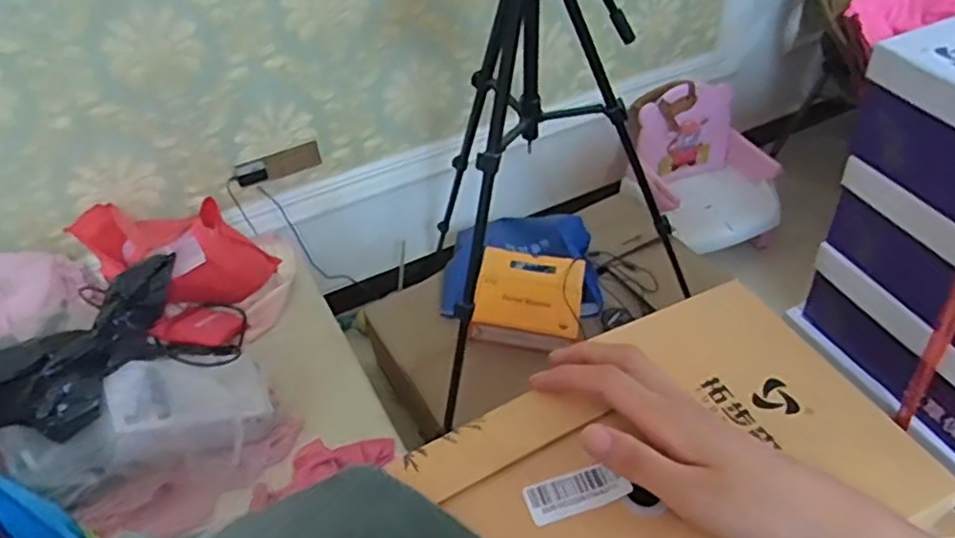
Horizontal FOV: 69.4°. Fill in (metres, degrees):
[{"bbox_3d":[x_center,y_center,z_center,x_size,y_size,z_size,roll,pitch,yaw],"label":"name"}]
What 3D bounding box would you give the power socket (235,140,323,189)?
[{"bbox_3d":[-0.463,-0.244,1.607,0.196,0.070,0.020,-24,46,-19],"label":"power socket"}]

